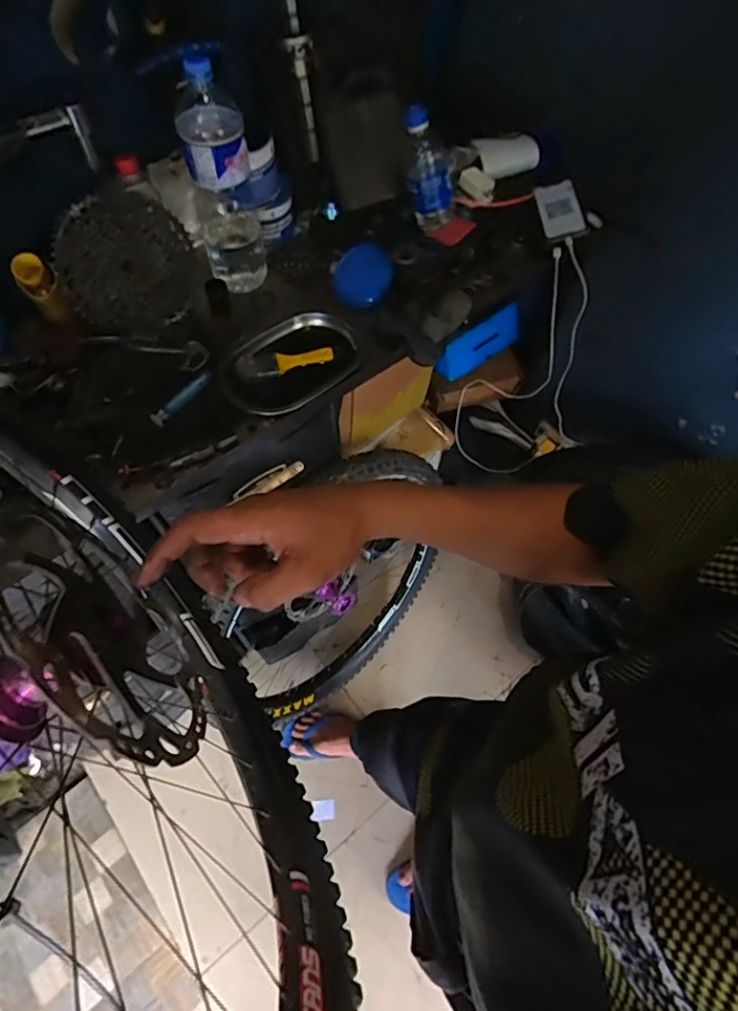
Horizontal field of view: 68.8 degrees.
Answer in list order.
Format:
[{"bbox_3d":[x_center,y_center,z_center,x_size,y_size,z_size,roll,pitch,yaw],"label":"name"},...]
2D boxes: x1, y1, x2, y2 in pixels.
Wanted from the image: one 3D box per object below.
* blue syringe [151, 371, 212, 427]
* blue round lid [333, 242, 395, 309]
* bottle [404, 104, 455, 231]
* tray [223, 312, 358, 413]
[{"bbox_3d":[-0.268,-0.155,0.772,0.021,0.020,0.109,29,65,14],"label":"blue syringe"},{"bbox_3d":[-0.008,-0.378,0.889,0.089,0.020,0.100,45,105,0],"label":"blue round lid"},{"bbox_3d":[0.096,-0.519,0.833,0.052,0.164,0.055,-12,40,10],"label":"bottle"},{"bbox_3d":[-0.111,-0.217,0.816,0.222,0.024,0.139,-35,68,-18],"label":"tray"}]

